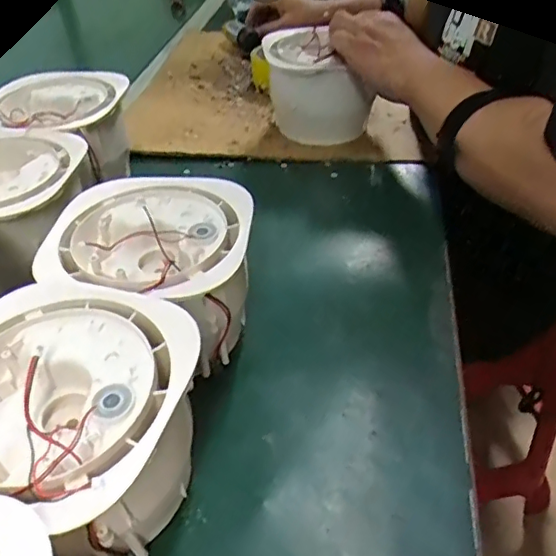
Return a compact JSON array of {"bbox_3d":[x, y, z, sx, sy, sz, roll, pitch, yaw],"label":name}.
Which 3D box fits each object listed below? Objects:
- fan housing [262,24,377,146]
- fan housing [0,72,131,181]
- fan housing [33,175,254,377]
[{"bbox_3d":[0.050,-0.242,0.709,0.124,0.103,0.130,-3,41,-1],"label":"fan housing"},{"bbox_3d":[-0.217,-0.145,0.590,0.119,0.095,0.127,-1,41,1],"label":"fan housing"},{"bbox_3d":[-0.086,0.000,0.427,0.136,0.107,0.136,-1,41,1],"label":"fan housing"}]

